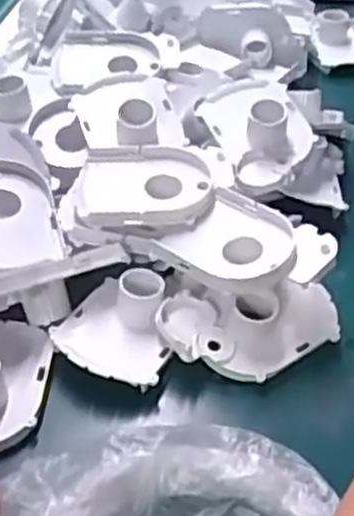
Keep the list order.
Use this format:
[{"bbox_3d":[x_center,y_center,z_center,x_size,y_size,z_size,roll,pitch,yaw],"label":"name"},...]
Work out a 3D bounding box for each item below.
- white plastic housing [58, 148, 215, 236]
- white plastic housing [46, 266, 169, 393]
[{"bbox_3d":[-0.026,-0.045,0.516,0.095,0.023,0.065,-3,40,-3],"label":"white plastic housing"},{"bbox_3d":[-0.034,0.037,0.475,0.065,0.030,0.063,14,42,17],"label":"white plastic housing"}]

